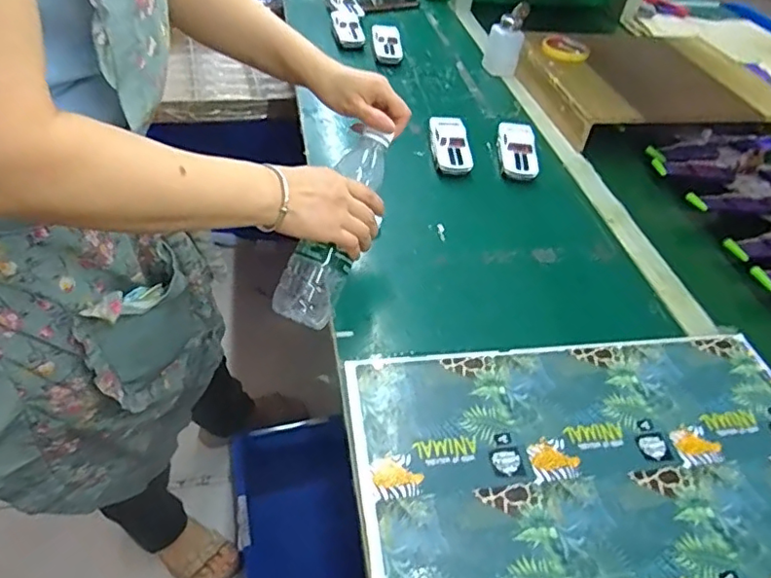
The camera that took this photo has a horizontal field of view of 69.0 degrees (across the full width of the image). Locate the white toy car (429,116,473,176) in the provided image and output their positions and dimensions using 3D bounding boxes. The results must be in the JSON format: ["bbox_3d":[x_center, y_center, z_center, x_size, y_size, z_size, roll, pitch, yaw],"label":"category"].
[{"bbox_3d":[0.095,-0.211,0.833,0.052,0.037,0.120,-1,47,-7],"label":"white toy car"}]

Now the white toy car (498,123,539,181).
[{"bbox_3d":[0.200,-0.206,0.850,0.056,0.039,0.111,6,46,-1],"label":"white toy car"}]

